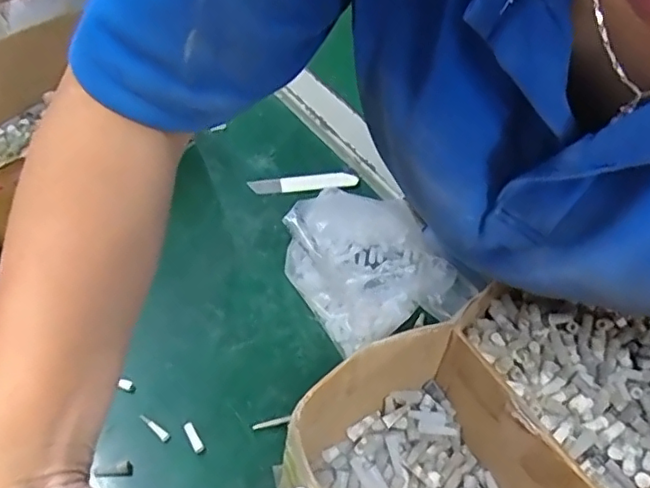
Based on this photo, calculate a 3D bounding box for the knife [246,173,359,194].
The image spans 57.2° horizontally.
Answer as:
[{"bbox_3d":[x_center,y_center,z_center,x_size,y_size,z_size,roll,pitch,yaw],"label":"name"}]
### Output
[{"bbox_3d":[-0.022,-0.063,0.603,0.108,0.005,0.019,-5,52,-6],"label":"knife"}]

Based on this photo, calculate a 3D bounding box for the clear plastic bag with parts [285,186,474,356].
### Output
[{"bbox_3d":[0.039,0.011,0.524,0.132,0.050,0.160,-26,57,-21],"label":"clear plastic bag with parts"}]

